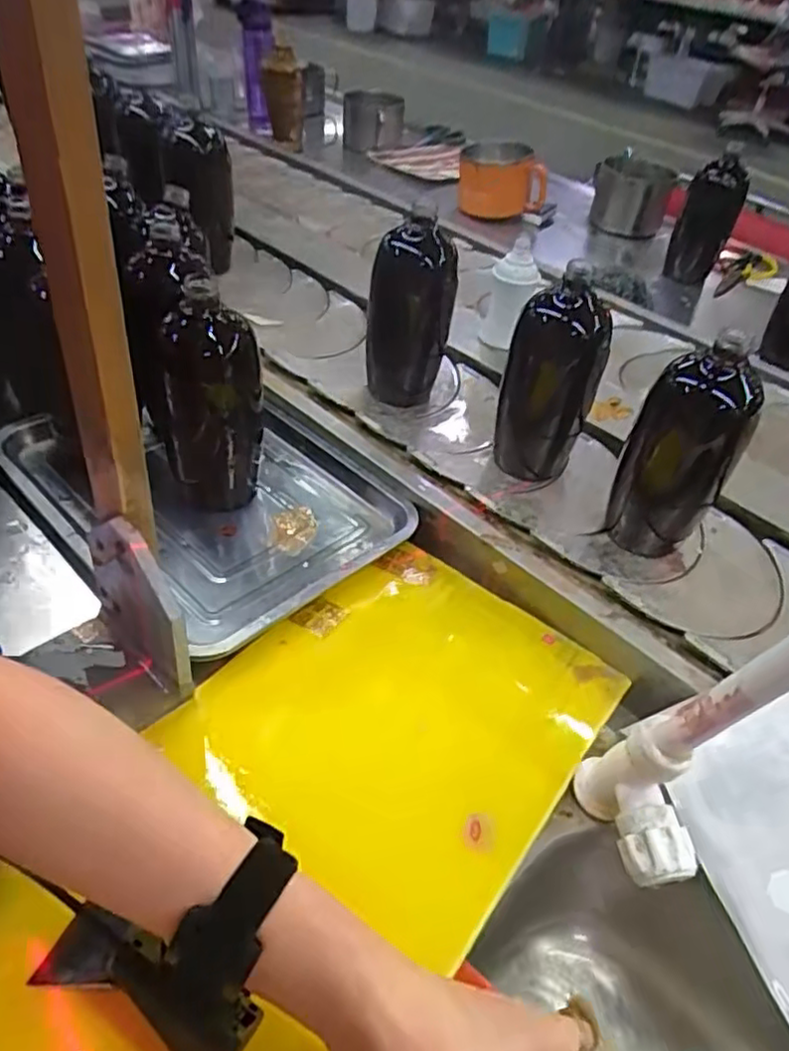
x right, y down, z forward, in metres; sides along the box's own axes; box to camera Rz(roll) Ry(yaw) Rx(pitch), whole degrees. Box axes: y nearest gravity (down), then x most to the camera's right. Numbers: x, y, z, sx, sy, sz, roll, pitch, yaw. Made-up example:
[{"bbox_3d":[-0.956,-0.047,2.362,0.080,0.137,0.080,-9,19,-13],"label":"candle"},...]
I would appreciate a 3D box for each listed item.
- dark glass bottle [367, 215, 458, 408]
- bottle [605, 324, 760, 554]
[{"bbox_3d":[0.017,-0.226,0.705,0.087,0.182,0.078,5,44,-2],"label":"dark glass bottle"},{"bbox_3d":[0.241,-0.060,0.566,0.068,0.187,0.065,-8,46,-15],"label":"bottle"}]

